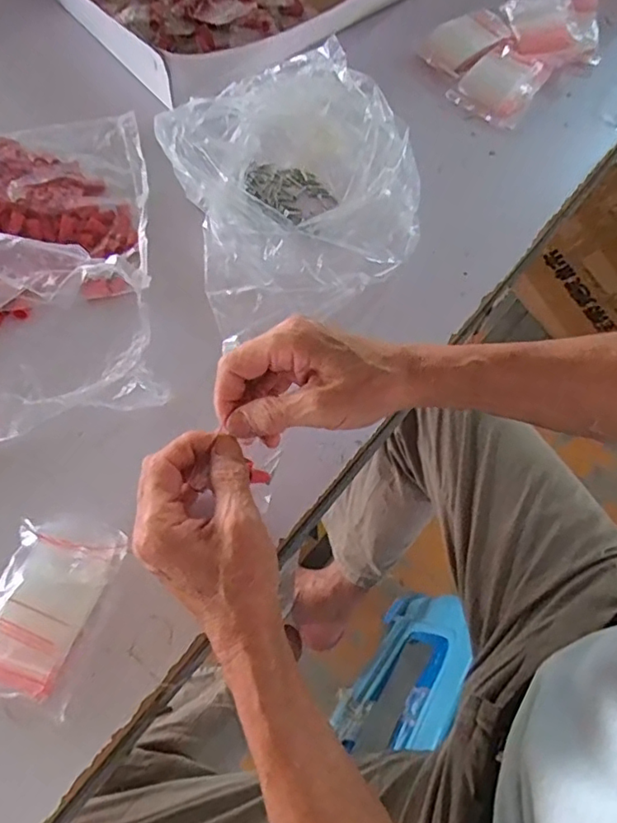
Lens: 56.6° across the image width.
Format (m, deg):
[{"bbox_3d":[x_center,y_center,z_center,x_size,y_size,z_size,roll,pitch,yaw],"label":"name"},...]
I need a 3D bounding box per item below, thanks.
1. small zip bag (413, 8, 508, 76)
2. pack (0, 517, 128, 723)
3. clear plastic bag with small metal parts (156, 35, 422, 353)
[{"bbox_3d":[0.167,-0.392,0.601,0.105,0.019,0.051,-33,71,-15],"label":"small zip bag"},{"bbox_3d":[-0.167,0.122,0.363,0.067,0.019,0.109,15,66,5],"label":"pack"},{"bbox_3d":[-0.005,-0.190,0.481,0.204,0.071,0.226,-17,68,-9],"label":"clear plastic bag with small metal parts"}]

